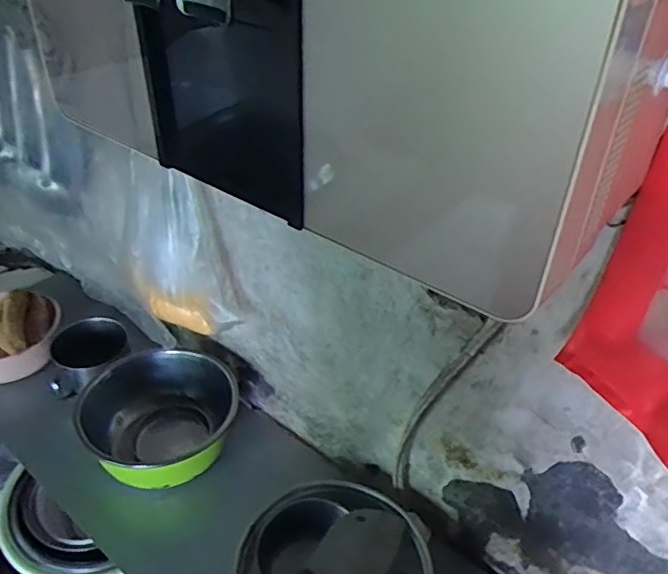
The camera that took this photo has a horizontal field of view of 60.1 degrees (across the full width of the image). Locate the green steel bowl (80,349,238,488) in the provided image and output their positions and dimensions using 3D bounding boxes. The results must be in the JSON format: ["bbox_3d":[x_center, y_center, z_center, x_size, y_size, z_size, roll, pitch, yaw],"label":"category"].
[{"bbox_3d":[-0.297,0.236,0.995,0.249,0.122,0.251,2,34,-1],"label":"green steel bowl"}]

